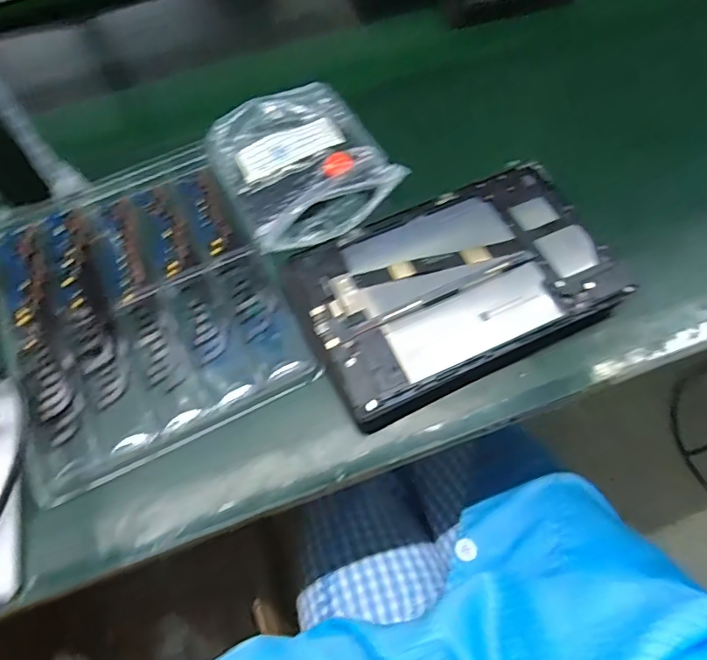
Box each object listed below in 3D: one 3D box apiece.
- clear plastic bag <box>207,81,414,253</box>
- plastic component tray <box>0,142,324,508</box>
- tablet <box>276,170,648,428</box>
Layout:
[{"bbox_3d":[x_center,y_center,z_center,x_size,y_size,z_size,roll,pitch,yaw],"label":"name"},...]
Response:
[{"bbox_3d":[-0.050,-0.159,0.469,0.144,0.024,0.172,-27,64,-12],"label":"clear plastic bag"},{"bbox_3d":[-0.184,-0.036,0.423,0.210,0.018,0.291,-26,65,-9],"label":"plastic component tray"},{"bbox_3d":[0.080,-0.039,0.395,0.243,0.015,0.155,-24,63,-11],"label":"tablet"}]

